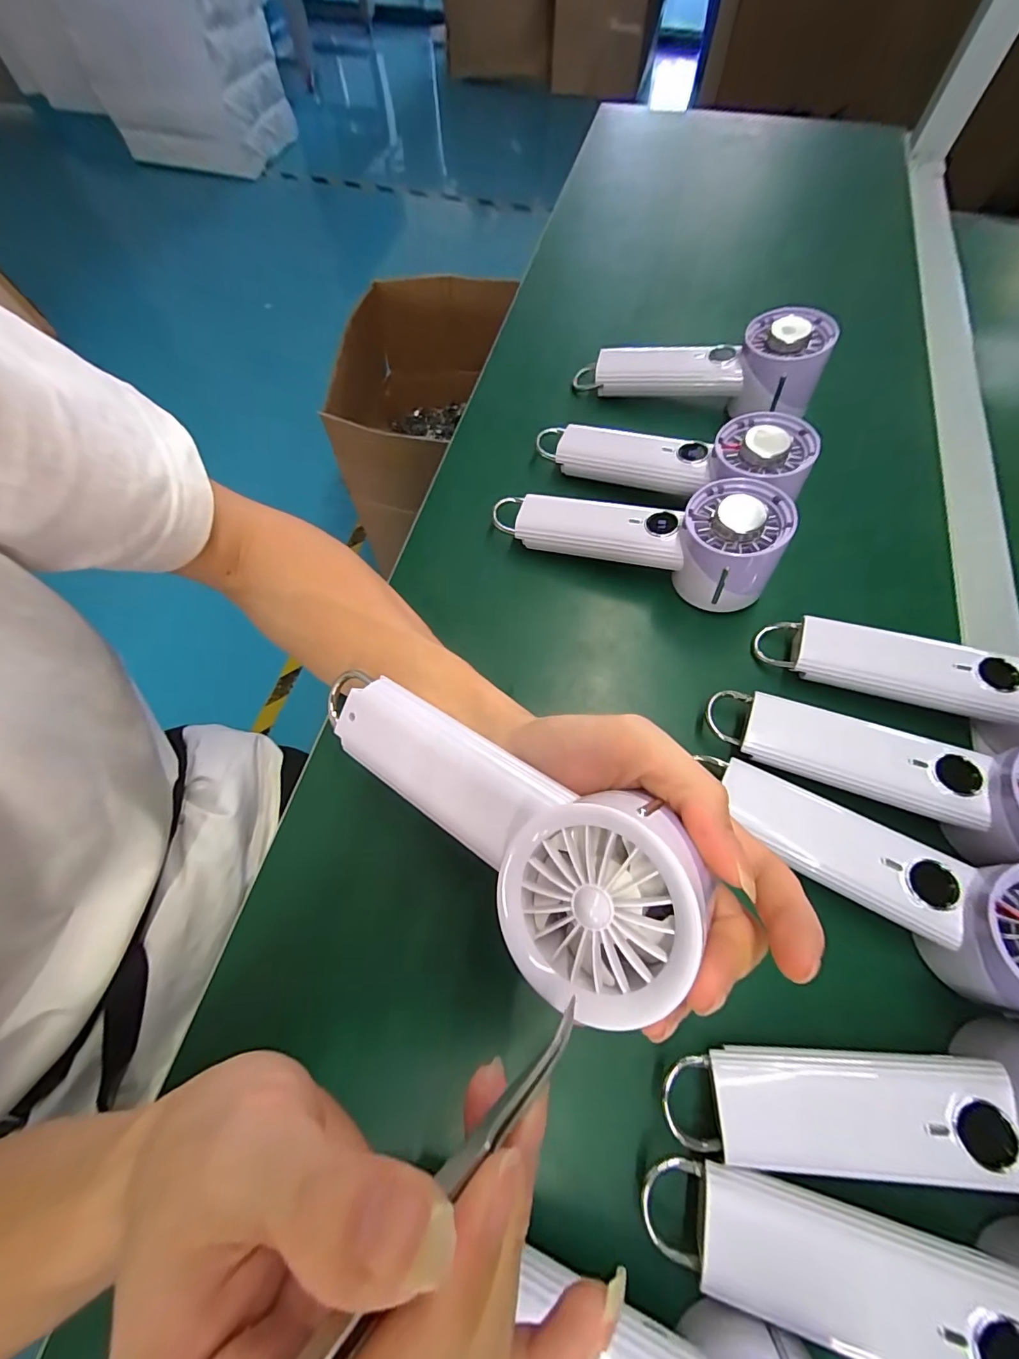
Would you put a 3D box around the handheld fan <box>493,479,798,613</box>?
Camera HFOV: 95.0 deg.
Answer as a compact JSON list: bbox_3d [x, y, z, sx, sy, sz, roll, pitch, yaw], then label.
[{"bbox_3d":[0.083,-0.102,0.332,0.197,0.060,0.063,13,67,19],"label":"handheld fan"}]

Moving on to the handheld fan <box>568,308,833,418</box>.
[{"bbox_3d":[0.153,-0.260,0.394,0.197,0.055,0.064,12,67,22],"label":"handheld fan"}]

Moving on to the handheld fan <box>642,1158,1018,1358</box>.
[{"bbox_3d":[0.157,0.237,0.179,0.192,0.050,0.058,5,67,19],"label":"handheld fan"}]

